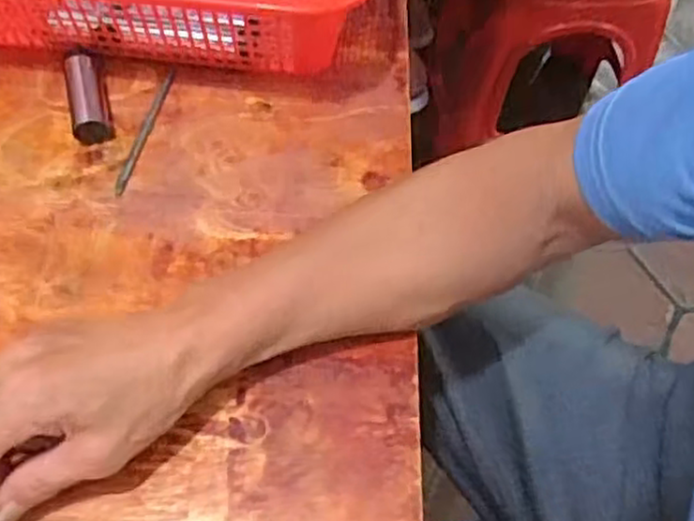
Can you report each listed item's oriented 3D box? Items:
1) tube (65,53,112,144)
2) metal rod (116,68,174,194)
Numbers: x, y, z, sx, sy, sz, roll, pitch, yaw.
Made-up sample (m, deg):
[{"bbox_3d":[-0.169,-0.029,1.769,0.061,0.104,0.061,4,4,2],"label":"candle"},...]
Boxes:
[{"bbox_3d":[-0.187,-0.116,0.522,0.025,0.023,0.070,-16,60,-12],"label":"tube"},{"bbox_3d":[-0.143,-0.093,0.518,0.008,0.008,0.111,12,57,5],"label":"metal rod"}]

